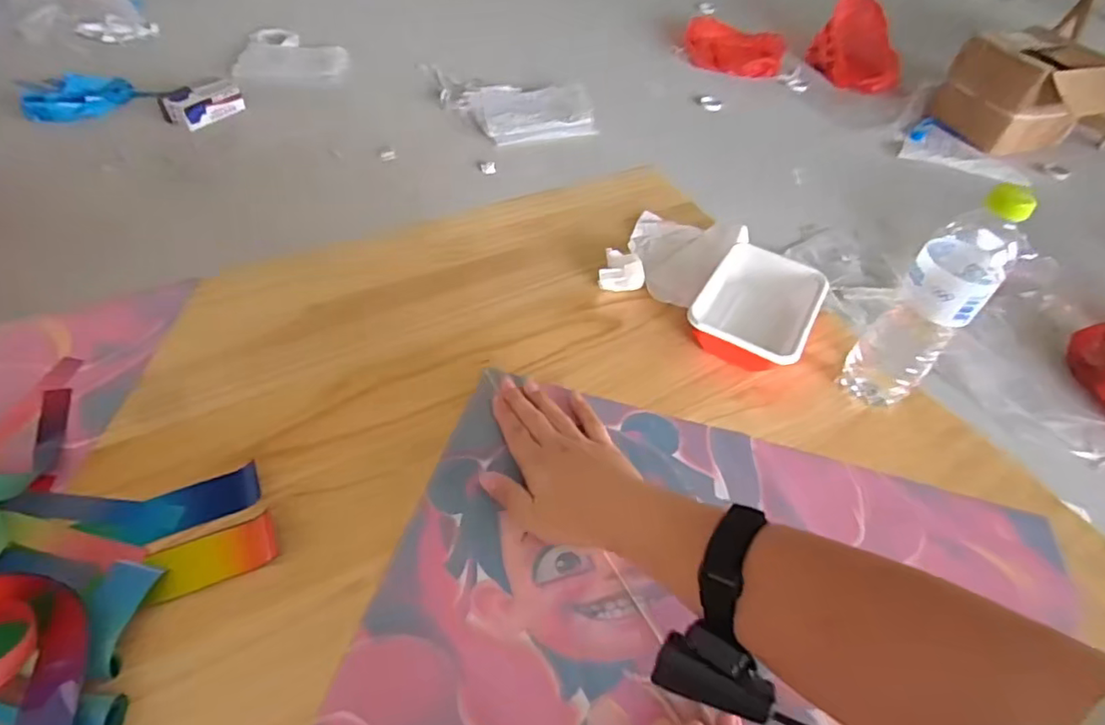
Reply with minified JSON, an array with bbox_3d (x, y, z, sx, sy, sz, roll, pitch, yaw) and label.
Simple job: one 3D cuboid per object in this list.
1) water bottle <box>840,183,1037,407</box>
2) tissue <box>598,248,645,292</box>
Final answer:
[{"bbox_3d":[0.367,-0.057,0.581,0.069,0.233,0.066,-28,56,-29],"label":"water bottle"},{"bbox_3d":[0.083,-0.106,0.707,0.052,0.039,0.029,16,48,8],"label":"tissue"}]

